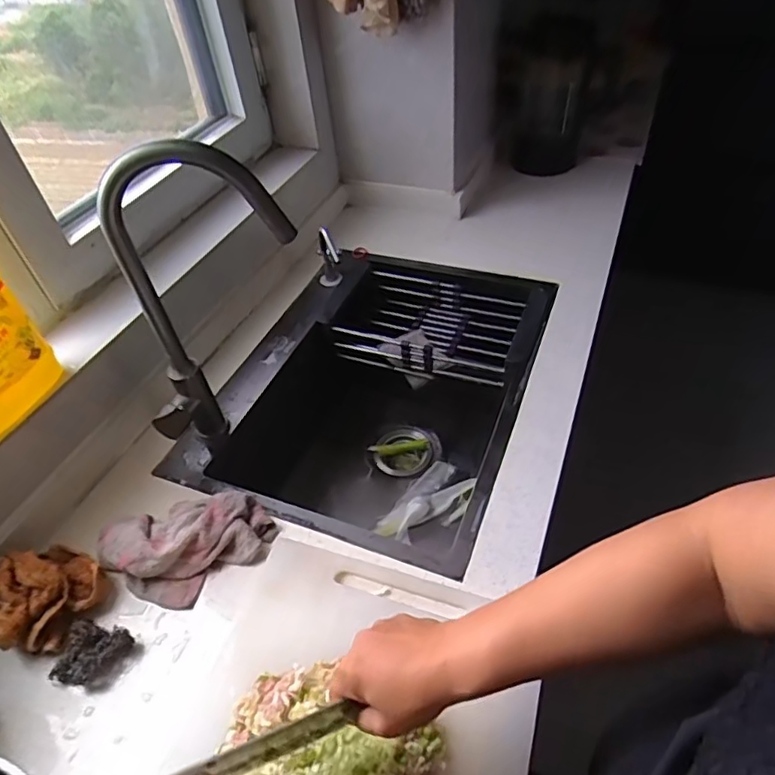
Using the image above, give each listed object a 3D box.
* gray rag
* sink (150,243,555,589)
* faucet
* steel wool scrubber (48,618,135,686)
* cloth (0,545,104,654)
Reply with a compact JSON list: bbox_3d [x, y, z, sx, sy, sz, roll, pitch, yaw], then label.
[{"bbox_3d":[-0.236,0.187,0.653,0.200,0.047,0.119,-16,47,-8],"label":"gray rag"},{"bbox_3d":[-0.006,0.051,0.951,0.444,0.245,0.565,14,49,18],"label":"sink"},{"bbox_3d":[-0.207,-0.082,0.663,0.221,0.405,0.043,-16,47,-9],"label":"faucet"},{"bbox_3d":[-0.308,0.280,0.584,0.065,0.031,0.058,4,47,10],"label":"steel wool scrubber"},{"bbox_3d":[-0.381,0.229,0.612,0.098,0.068,0.113,18,51,22],"label":"cloth"}]

